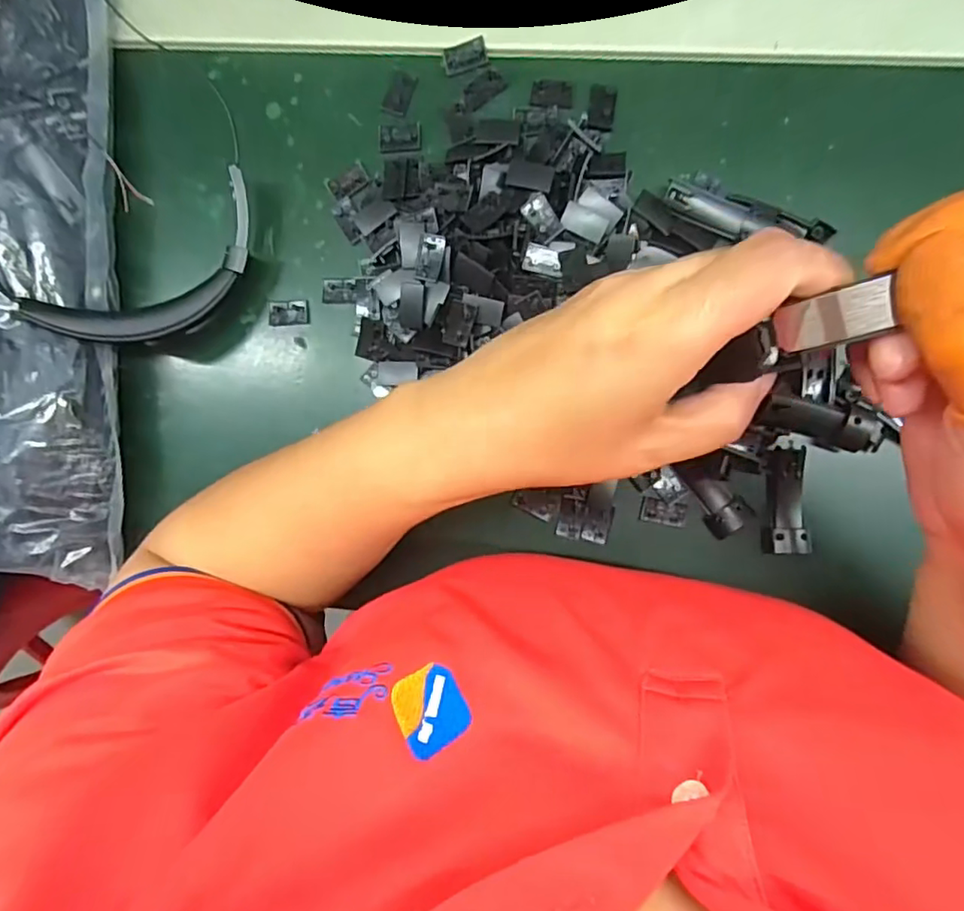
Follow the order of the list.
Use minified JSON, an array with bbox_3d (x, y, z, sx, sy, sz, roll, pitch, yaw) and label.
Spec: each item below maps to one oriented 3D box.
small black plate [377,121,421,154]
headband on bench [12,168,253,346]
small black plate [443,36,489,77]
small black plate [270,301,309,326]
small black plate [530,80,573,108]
[{"bbox_3d":[-0.050,-0.194,0.353,0.027,0.004,0.017,-2,91,8],"label":"small black plate"},{"bbox_3d":[-0.187,-0.104,0.343,0.142,0.042,0.055,-34,87,-6],"label":"headband on bench"},{"bbox_3d":[-0.010,-0.237,0.345,0.026,0.004,0.016,-16,89,8],"label":"small black plate"},{"bbox_3d":[-0.123,-0.090,0.369,0.026,0.004,0.015,0,91,8],"label":"small black plate"},{"bbox_3d":[0.041,-0.213,0.343,0.024,0.004,0.015,10,93,7],"label":"small black plate"}]

